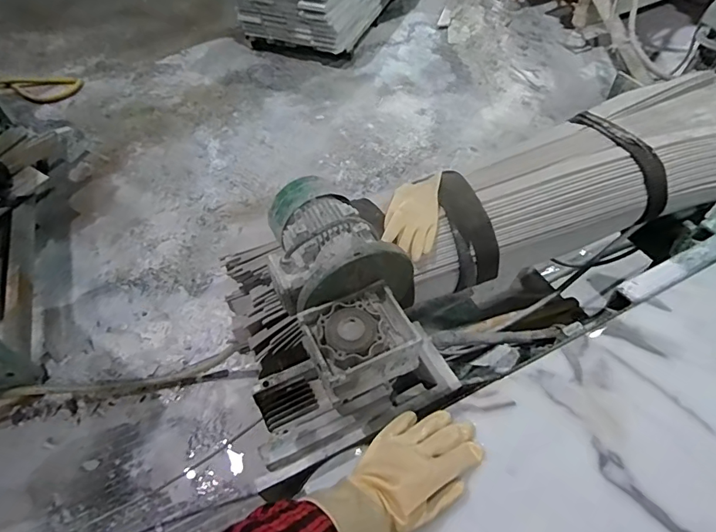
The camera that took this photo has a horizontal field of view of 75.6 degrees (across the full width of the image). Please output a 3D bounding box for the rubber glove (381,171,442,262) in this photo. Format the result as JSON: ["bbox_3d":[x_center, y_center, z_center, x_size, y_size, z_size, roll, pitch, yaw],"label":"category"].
[{"bbox_3d":[0.116,-0.113,0.972,0.105,0.035,0.213,8,53,9],"label":"rubber glove"}]

